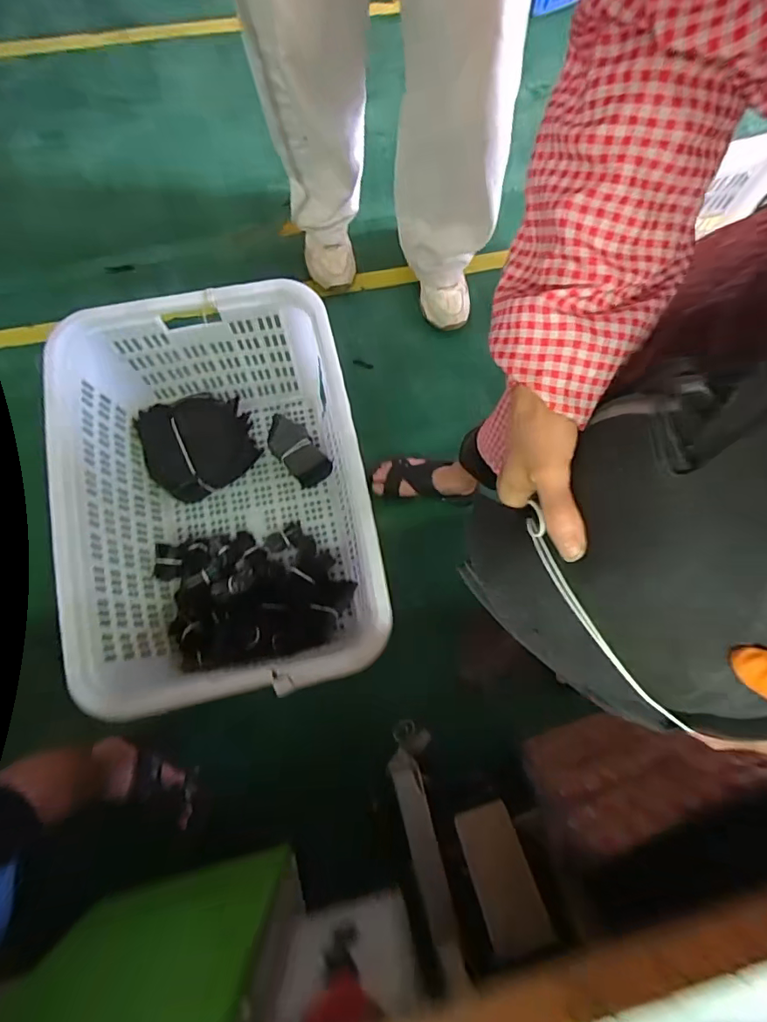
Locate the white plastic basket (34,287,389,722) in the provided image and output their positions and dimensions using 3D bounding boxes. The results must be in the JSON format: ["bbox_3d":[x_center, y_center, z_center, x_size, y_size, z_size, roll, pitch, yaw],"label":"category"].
[{"bbox_3d":[-0.286,-0.005,0.951,0.498,0.329,0.660,-12,76,-4],"label":"white plastic basket"}]

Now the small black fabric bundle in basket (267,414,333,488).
[{"bbox_3d":[-0.195,-0.137,1.122,0.085,0.069,0.164,-39,80,-10],"label":"small black fabric bundle in basket"}]

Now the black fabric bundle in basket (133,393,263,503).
[{"bbox_3d":[-0.396,-0.141,1.095,0.222,0.125,0.201,-21,77,-6],"label":"black fabric bundle in basket"}]

